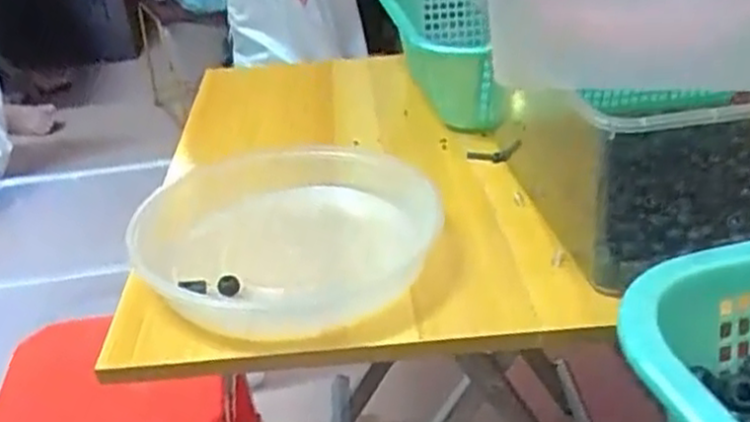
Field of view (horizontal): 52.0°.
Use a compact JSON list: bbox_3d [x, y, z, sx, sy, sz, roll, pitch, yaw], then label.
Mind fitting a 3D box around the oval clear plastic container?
[{"bbox_3d":[-0.069,0.017,0.599,0.236,0.049,0.239,-3,29,4],"label":"oval clear plastic container"}]

